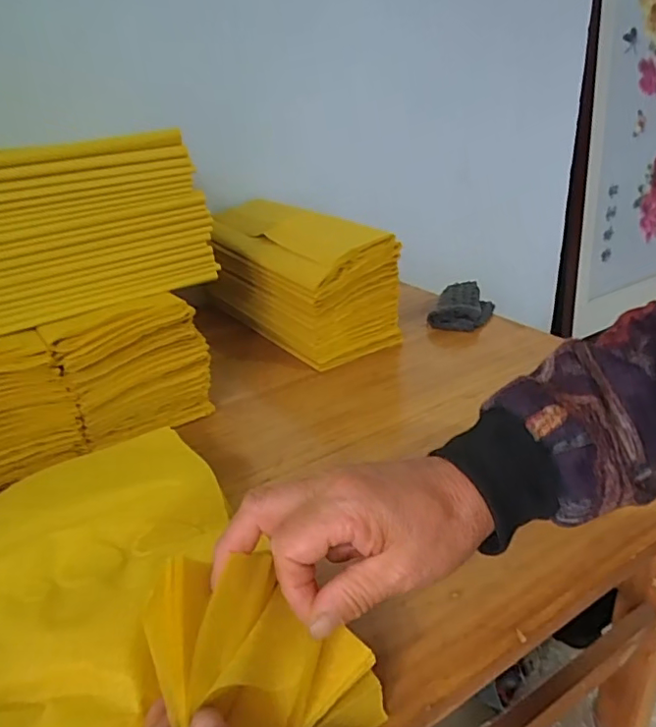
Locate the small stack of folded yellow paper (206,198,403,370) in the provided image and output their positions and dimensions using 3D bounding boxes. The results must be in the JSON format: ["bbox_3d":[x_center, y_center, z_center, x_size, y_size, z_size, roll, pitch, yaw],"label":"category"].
[{"bbox_3d":[-0.049,-0.120,0.724,0.132,0.147,0.313,-21,31,-32],"label":"small stack of folded yellow paper"}]

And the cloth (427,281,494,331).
[{"bbox_3d":[0.181,-0.077,0.736,0.072,0.034,0.107,8,29,23],"label":"cloth"}]

